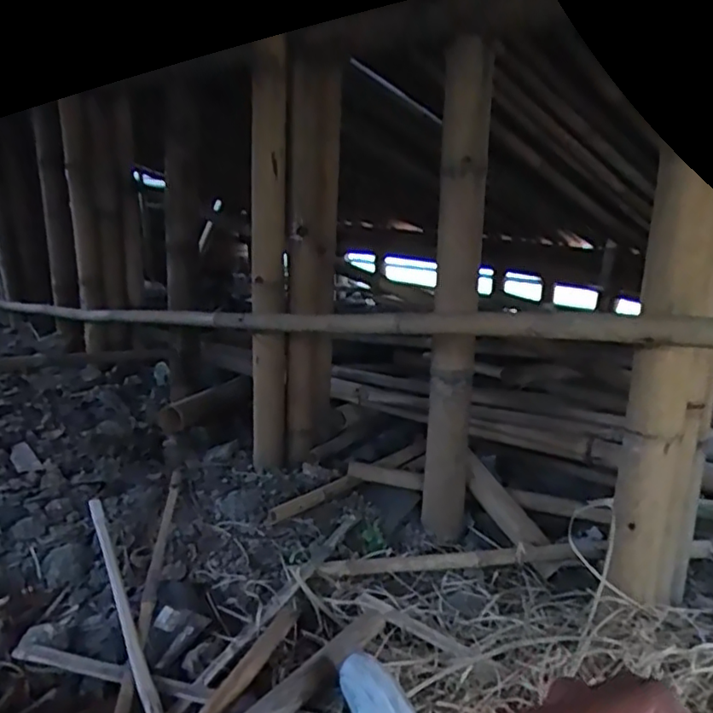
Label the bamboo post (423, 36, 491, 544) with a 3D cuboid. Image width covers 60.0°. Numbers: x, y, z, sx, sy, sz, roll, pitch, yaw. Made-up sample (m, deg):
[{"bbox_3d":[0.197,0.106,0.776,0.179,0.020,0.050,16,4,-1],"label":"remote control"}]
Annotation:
[{"bbox_3d":[0.215,-0.080,1.337,0.106,1.023,0.100,5,19,11],"label":"bamboo post"}]

